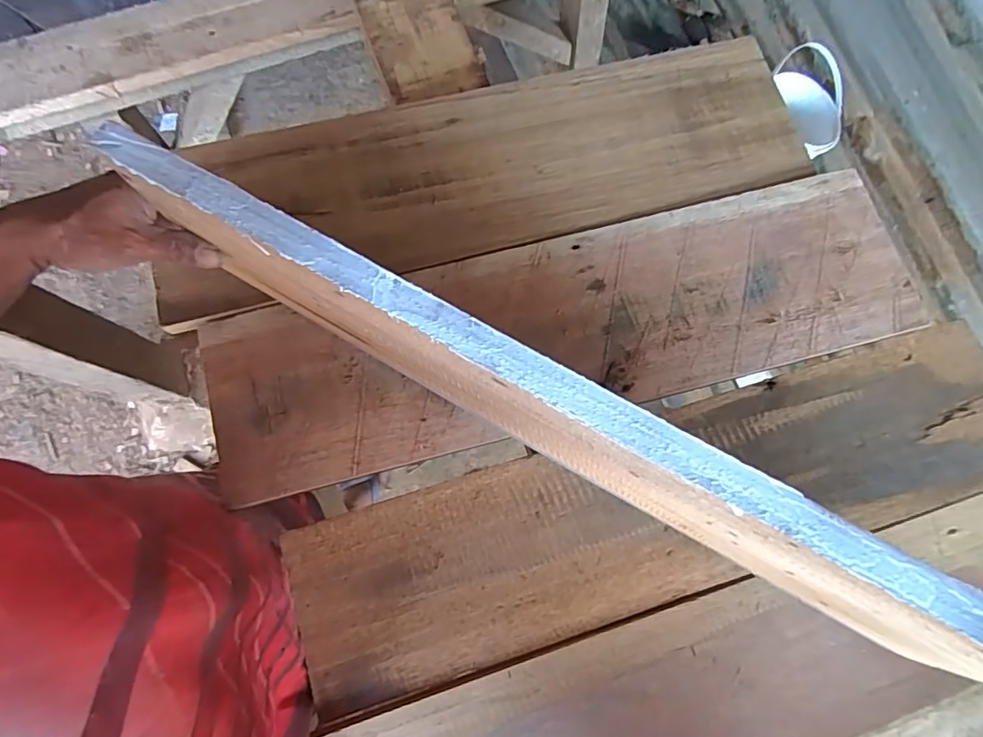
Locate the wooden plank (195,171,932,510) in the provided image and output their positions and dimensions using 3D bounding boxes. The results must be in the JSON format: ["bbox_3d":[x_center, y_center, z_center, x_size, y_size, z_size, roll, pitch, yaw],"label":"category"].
[{"bbox_3d":[0.068,-0.039,0.502,0.650,0.012,0.174,-14,75,-3],"label":"wooden plank"}]

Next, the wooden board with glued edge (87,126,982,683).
[{"bbox_3d":[0.034,0.024,0.359,0.619,0.135,0.028,29,77,5],"label":"wooden board with glued edge"}]

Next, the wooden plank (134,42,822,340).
[{"bbox_3d":[-0.007,-0.203,0.545,0.641,0.024,0.183,-15,76,-3],"label":"wooden plank"}]

